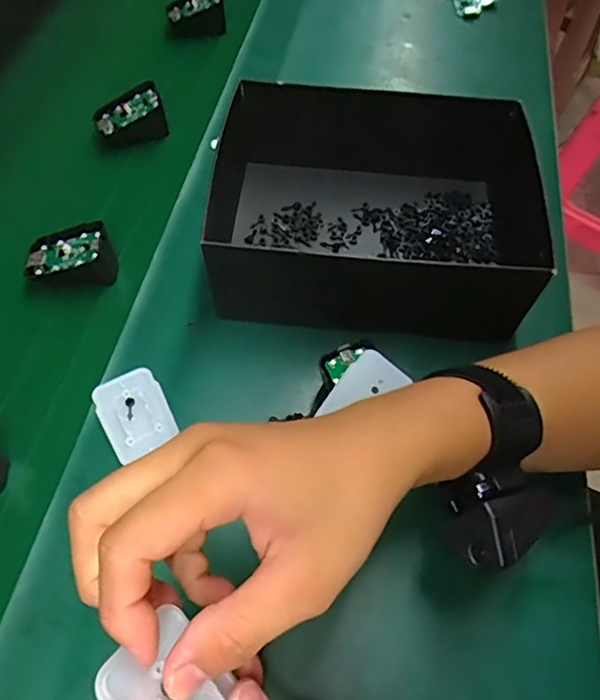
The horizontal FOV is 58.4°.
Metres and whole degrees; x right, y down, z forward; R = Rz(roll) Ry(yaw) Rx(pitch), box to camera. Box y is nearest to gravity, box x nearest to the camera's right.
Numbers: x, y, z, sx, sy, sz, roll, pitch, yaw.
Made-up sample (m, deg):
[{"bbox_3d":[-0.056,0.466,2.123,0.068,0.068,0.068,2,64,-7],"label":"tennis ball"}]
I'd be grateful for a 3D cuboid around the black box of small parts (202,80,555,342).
[{"bbox_3d":[0.054,-0.113,0.431,0.255,0.086,0.187,6,59,2],"label":"black box of small parts"}]

